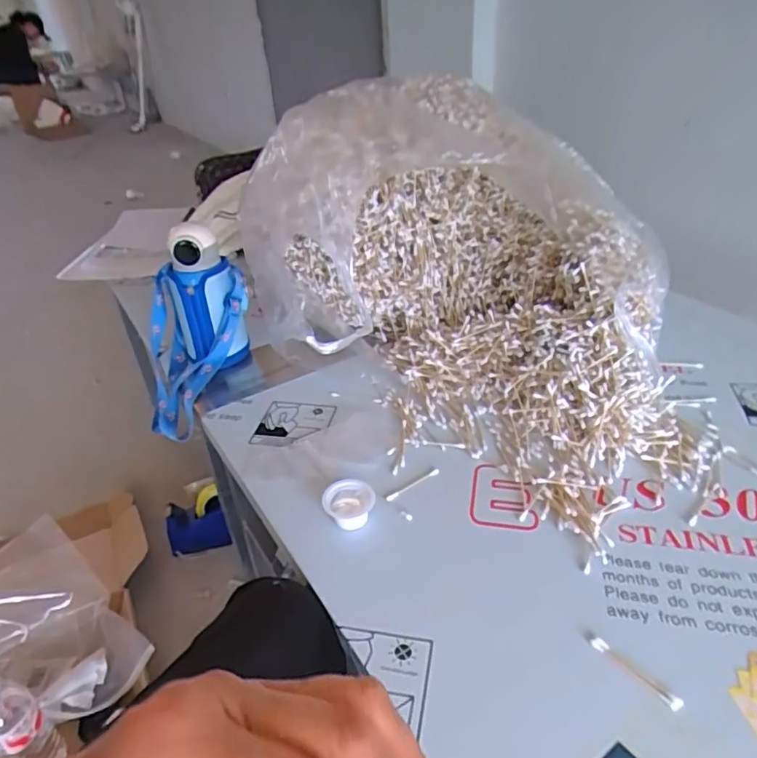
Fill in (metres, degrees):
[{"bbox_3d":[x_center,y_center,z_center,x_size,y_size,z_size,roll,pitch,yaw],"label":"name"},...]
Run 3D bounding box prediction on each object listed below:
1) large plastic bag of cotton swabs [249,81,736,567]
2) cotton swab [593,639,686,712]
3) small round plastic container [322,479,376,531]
[{"bbox_3d":[0.160,-0.172,0.799,0.512,0.329,0.727,-27,40,-29],"label":"large plastic bag of cotton swabs"},{"bbox_3d":[0.206,0.234,0.459,0.011,0.004,0.075,-29,41,-31],"label":"cotton swab"},{"bbox_3d":[-0.031,0.134,0.611,0.054,0.030,0.048,-5,34,-2],"label":"small round plastic container"}]

